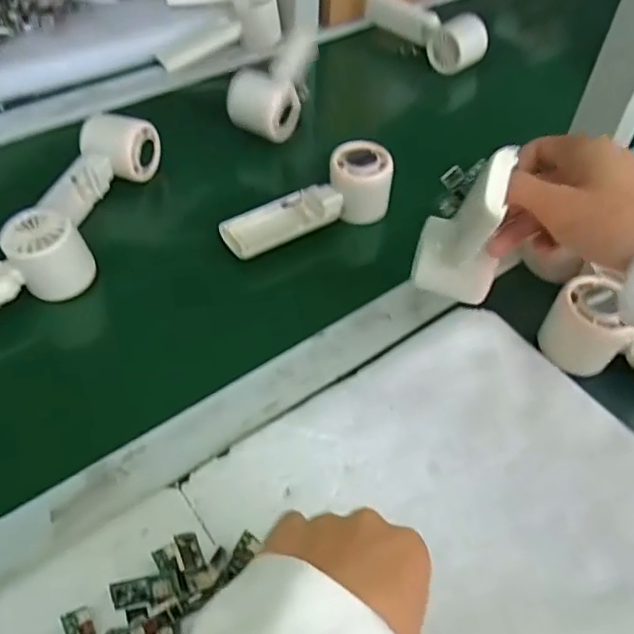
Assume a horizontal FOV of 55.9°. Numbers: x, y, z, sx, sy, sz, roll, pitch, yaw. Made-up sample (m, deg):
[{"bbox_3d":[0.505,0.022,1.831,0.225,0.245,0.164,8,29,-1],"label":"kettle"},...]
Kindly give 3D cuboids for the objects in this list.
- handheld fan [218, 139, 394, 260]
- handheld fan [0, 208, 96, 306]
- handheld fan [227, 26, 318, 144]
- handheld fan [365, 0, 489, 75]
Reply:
[{"bbox_3d":[-0.008,-0.106,0.534,0.159,0.055,0.048,-24,55,-23],"label":"handheld fan"},{"bbox_3d":[-0.258,-0.023,0.458,0.163,0.067,0.044,-30,57,-26],"label":"handheld fan"},{"bbox_3d":[-0.040,-0.252,0.644,0.063,0.058,0.132,22,68,15],"label":"handheld fan"},{"bbox_3d":[0.141,-0.370,0.767,0.169,0.054,0.046,37,56,25],"label":"handheld fan"}]

